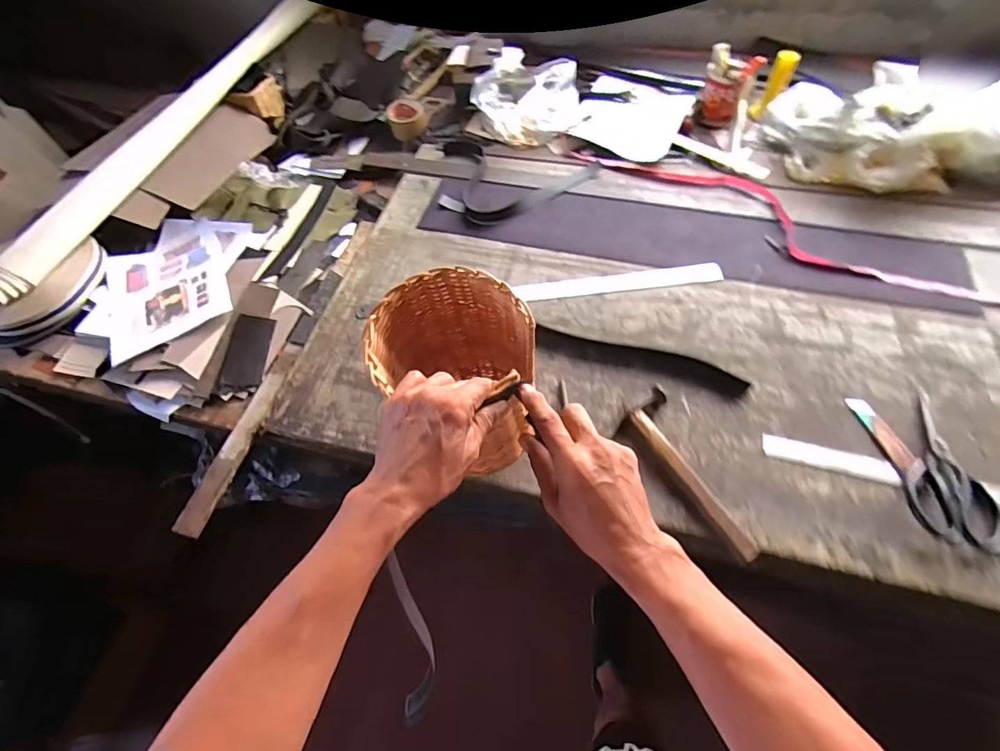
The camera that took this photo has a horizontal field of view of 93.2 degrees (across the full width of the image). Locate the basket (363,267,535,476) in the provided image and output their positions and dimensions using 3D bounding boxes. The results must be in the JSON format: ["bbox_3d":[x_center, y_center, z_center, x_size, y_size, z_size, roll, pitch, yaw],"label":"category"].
[{"bbox_3d":[-0.042,-0.001,0.518,0.149,0.211,0.152,-10,58,-2],"label":"basket"}]

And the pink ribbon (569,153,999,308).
[{"bbox_3d":[0.612,-0.231,0.824,1.035,0.012,0.161,27,64,20],"label":"pink ribbon"}]

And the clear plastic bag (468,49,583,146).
[{"bbox_3d":[0.065,-0.618,1.052,0.211,0.111,0.210,21,62,17],"label":"clear plastic bag"}]

